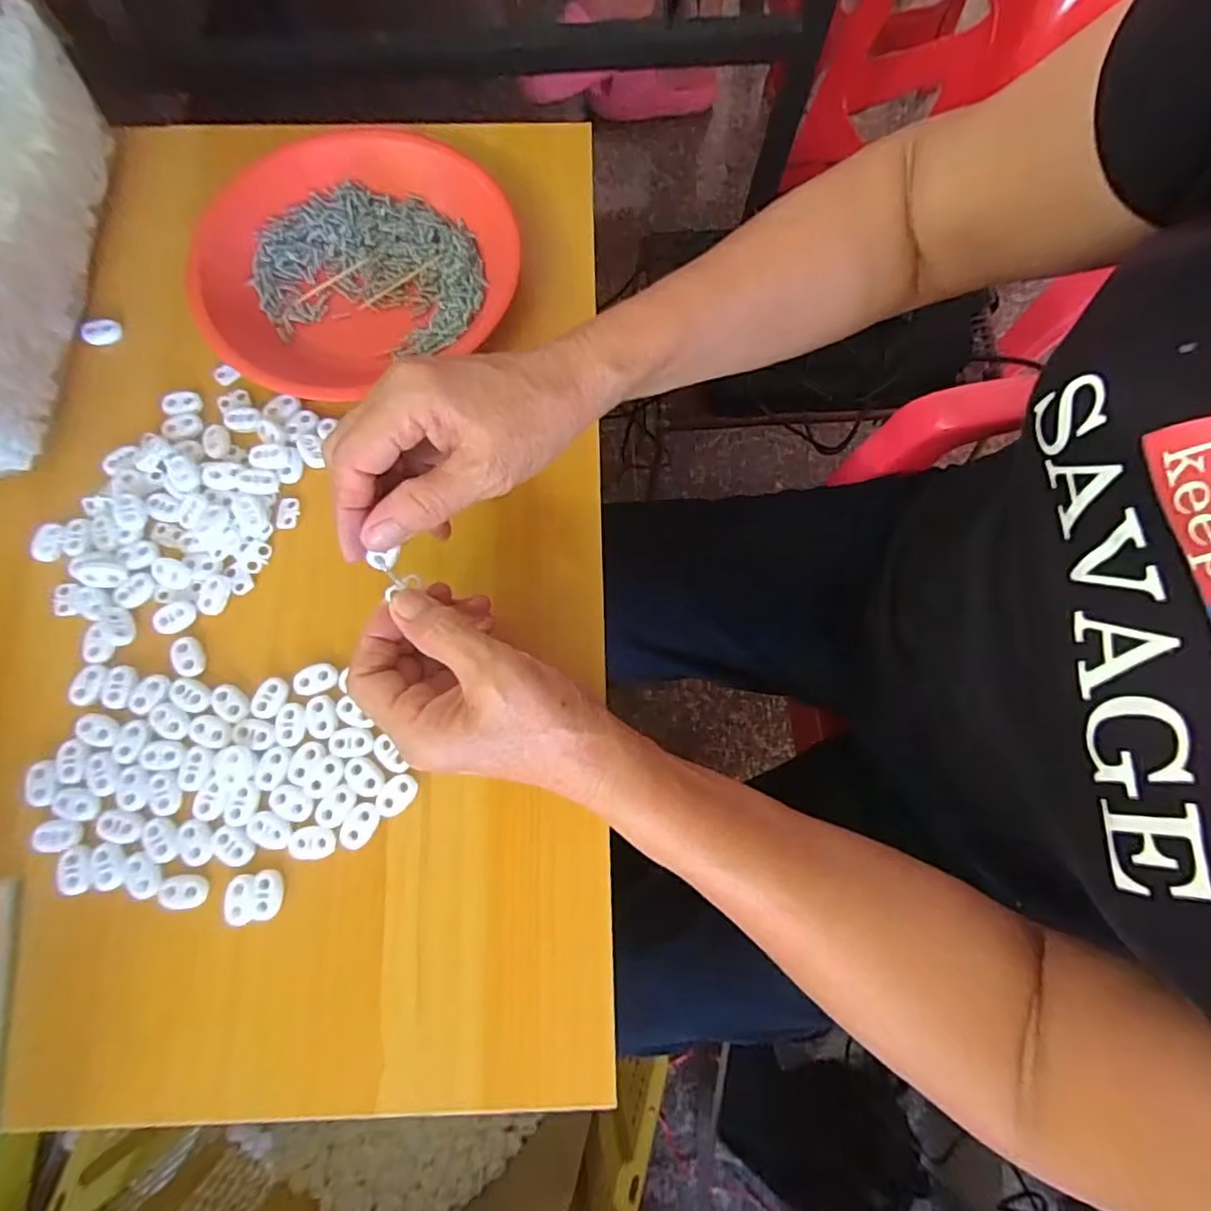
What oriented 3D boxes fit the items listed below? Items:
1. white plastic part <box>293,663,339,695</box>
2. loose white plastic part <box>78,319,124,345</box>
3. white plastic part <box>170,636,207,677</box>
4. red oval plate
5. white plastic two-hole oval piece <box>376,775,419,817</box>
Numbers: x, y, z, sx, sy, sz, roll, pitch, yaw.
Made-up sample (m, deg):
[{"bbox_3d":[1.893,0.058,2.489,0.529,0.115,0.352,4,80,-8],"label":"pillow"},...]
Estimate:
[{"bbox_3d":[-0.156,0.039,0.317,0.023,0.004,0.015,-18,76,-6],"label":"white plastic part"},{"bbox_3d":[-0.321,-0.174,0.376,0.025,0.010,0.011,-9,76,-3],"label":"loose white plastic part"},{"bbox_3d":[-0.226,0.028,0.320,0.015,0.004,0.022,-16,76,-5],"label":"white plastic part"},{"bbox_3d":[-0.158,-0.219,0.377,0.190,0.026,0.184,-27,77,-8],"label":"red oval plate"},{"bbox_3d":[-0.108,0.098,0.304,0.016,0.004,0.022,33,77,7],"label":"white plastic two-hole oval piece"}]

